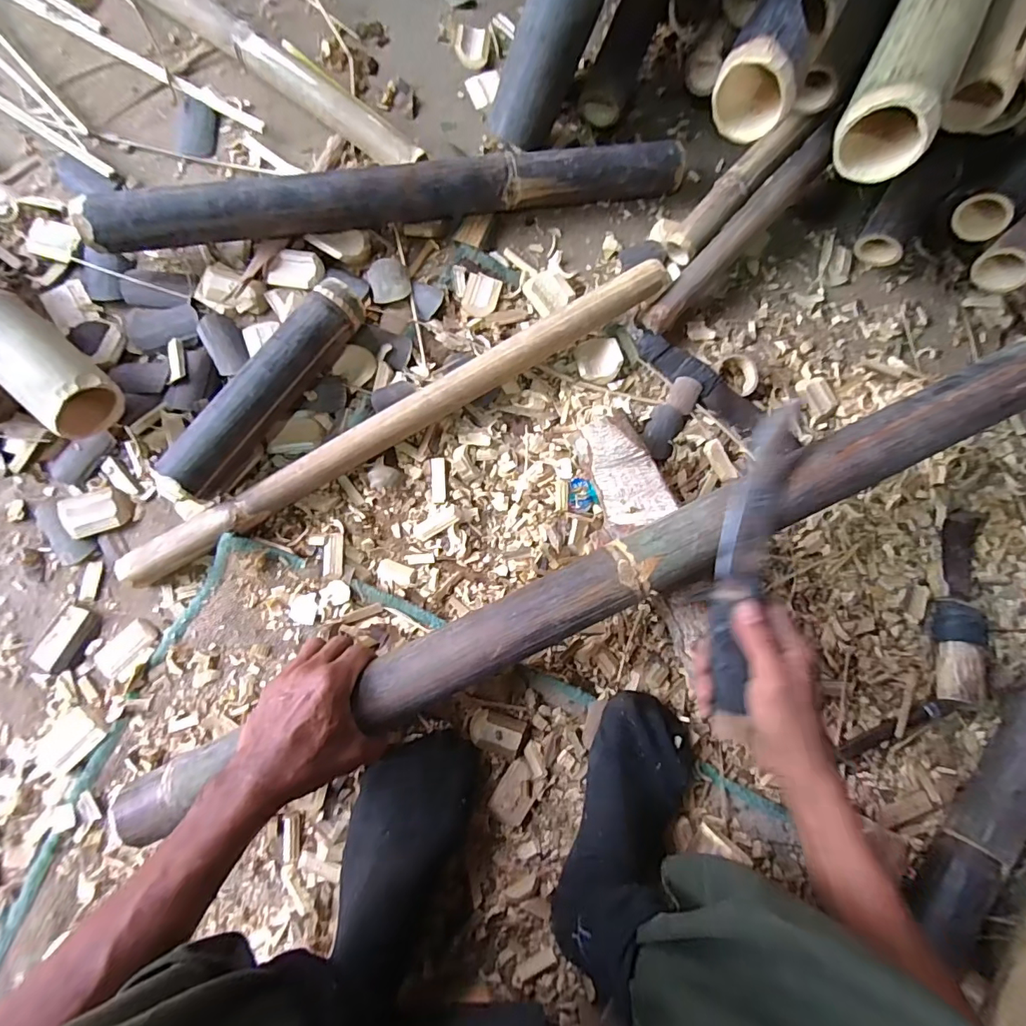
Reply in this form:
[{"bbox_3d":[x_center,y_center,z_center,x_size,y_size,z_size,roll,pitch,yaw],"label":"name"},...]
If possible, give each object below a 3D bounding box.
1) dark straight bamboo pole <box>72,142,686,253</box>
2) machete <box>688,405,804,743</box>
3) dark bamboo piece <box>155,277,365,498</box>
[{"bbox_3d":[-0.115,-0.362,0.540,0.657,0.075,0.054,-13,83,-7],"label":"dark straight bamboo pole"},{"bbox_3d":[0.203,0.034,0.417,0.044,0.020,0.261,15,85,-3],"label":"machete"},{"bbox_3d":[-0.253,-0.132,0.500,0.052,0.056,0.253,35,80,0],"label":"dark bamboo piece"}]

